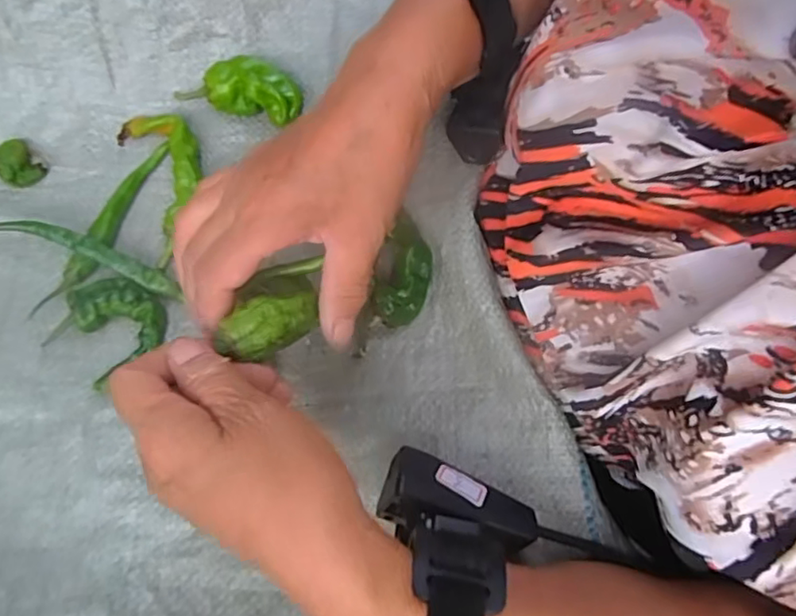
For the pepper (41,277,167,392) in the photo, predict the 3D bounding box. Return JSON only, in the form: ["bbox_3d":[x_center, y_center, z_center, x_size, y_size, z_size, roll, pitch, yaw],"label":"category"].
[{"bbox_3d":[-0.175,0.008,0.352,0.062,0.020,0.059,0,71,0],"label":"pepper"}]

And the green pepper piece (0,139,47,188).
[{"bbox_3d":[-0.250,-0.095,0.389,0.024,0.015,0.030,-40,75,-12],"label":"green pepper piece"}]

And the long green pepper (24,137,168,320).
[{"bbox_3d":[-0.187,-0.053,0.380,0.020,0.011,0.133,24,73,8],"label":"long green pepper"}]

